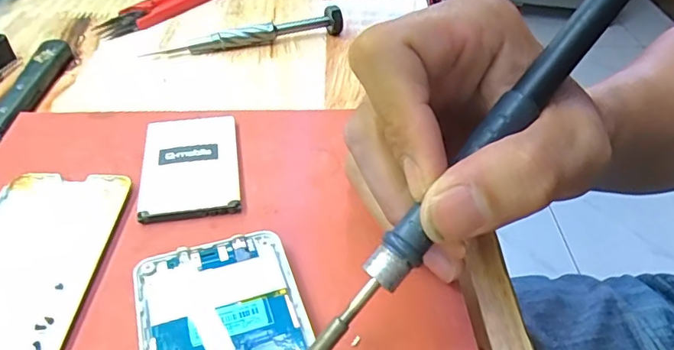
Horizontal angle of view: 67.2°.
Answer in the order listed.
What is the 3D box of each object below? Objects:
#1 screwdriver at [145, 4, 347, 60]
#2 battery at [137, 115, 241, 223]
[{"bbox_3d":[-0.055,-0.088,0.314,0.120,0.014,0.009,-11,45,-13],"label":"screwdriver"},{"bbox_3d":[-0.063,-0.005,0.221,0.039,0.005,0.062,-7,44,-8],"label":"battery"}]

